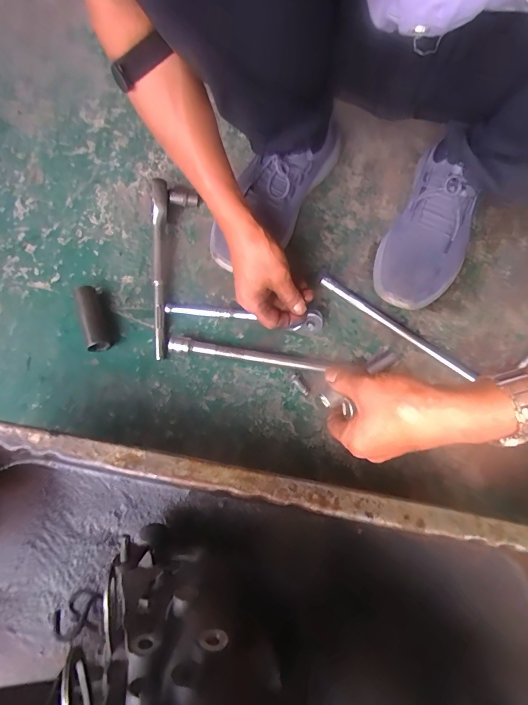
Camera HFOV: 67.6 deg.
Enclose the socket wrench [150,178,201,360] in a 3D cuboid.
[{"bbox_3d":[-0.117,-0.119,0.508,0.061,0.047,0.248,-2,71,-2],"label":"socket wrench"}]

